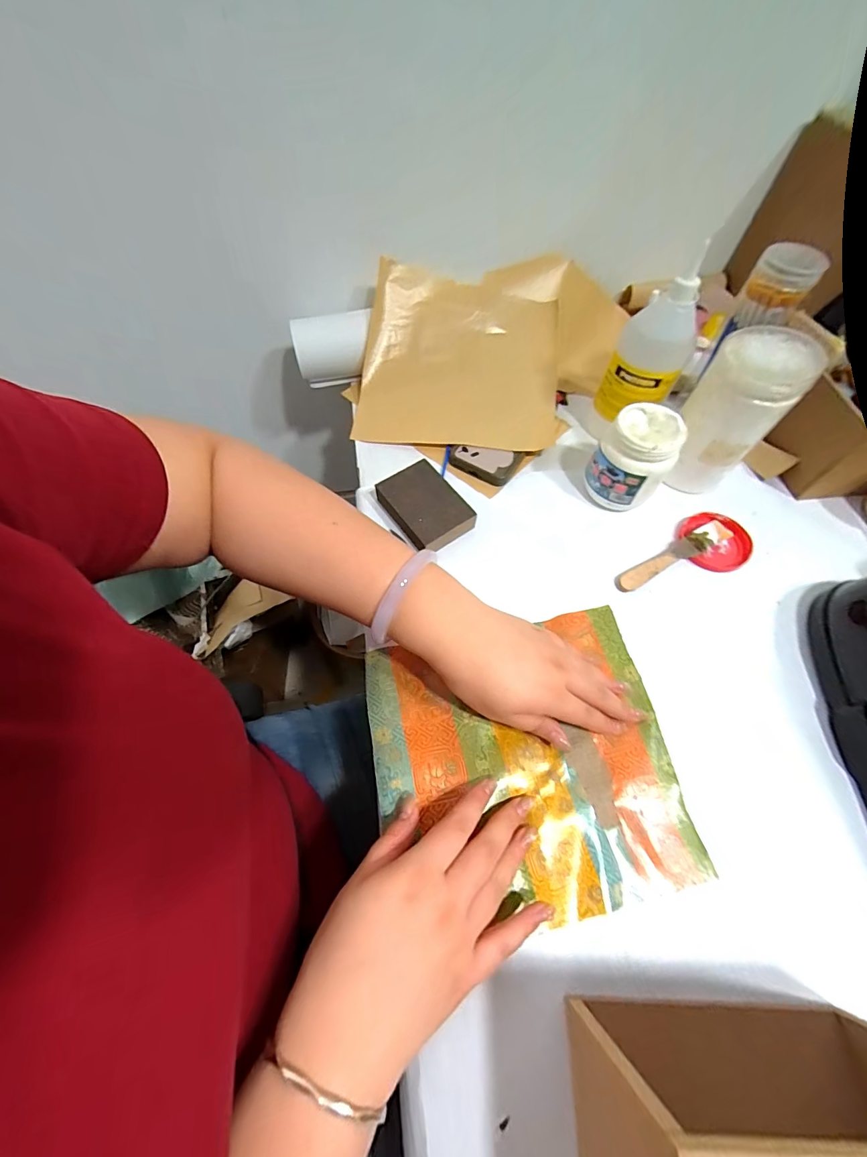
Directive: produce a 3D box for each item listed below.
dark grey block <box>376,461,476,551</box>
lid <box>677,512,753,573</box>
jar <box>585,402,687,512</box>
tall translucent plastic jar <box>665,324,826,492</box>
[{"bbox_3d":[-0.010,-0.079,0.454,0.072,0.027,0.098,-30,66,-16],"label":"dark grey block"},{"bbox_3d":[0.310,-0.041,0.453,0.071,0.016,0.070,1,62,-1],"label":"lid"},{"bbox_3d":[0.213,-0.126,0.444,0.071,0.095,0.072,1,62,-1],"label":"jar"},{"bbox_3d":[0.305,-0.166,0.437,0.084,0.148,0.094,38,67,17],"label":"tall translucent plastic jar"}]

